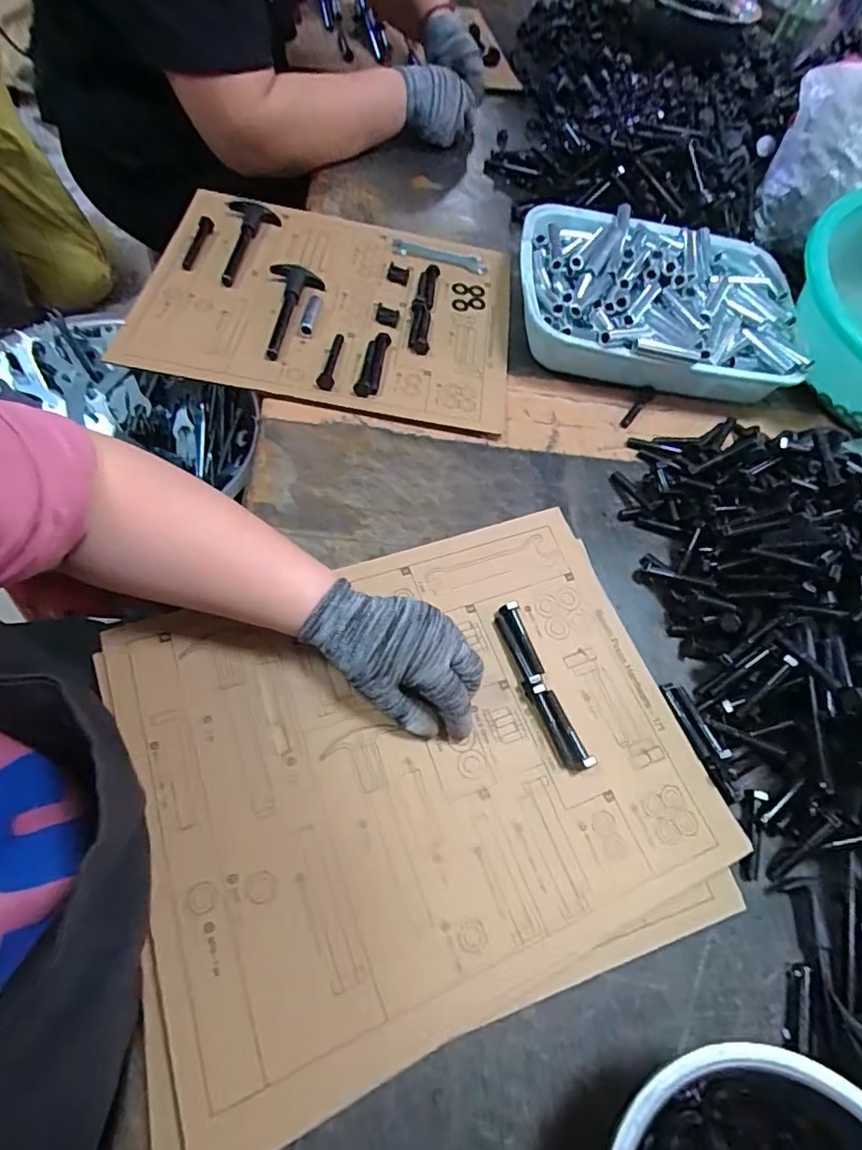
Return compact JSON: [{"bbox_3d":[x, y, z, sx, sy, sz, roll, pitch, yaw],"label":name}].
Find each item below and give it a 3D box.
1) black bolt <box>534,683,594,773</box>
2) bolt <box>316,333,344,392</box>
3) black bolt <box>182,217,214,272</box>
[{"bbox_3d":[0.094,0.109,0.406,0.017,0.012,0.064,-18,66,-17],"label":"black bolt"},{"bbox_3d":[-0.100,-0.213,0.557,0.017,0.010,0.079,7,61,-5],"label":"bolt"},{"bbox_3d":[-0.256,-0.362,0.614,0.015,0.013,0.083,12,61,-2],"label":"black bolt"}]

